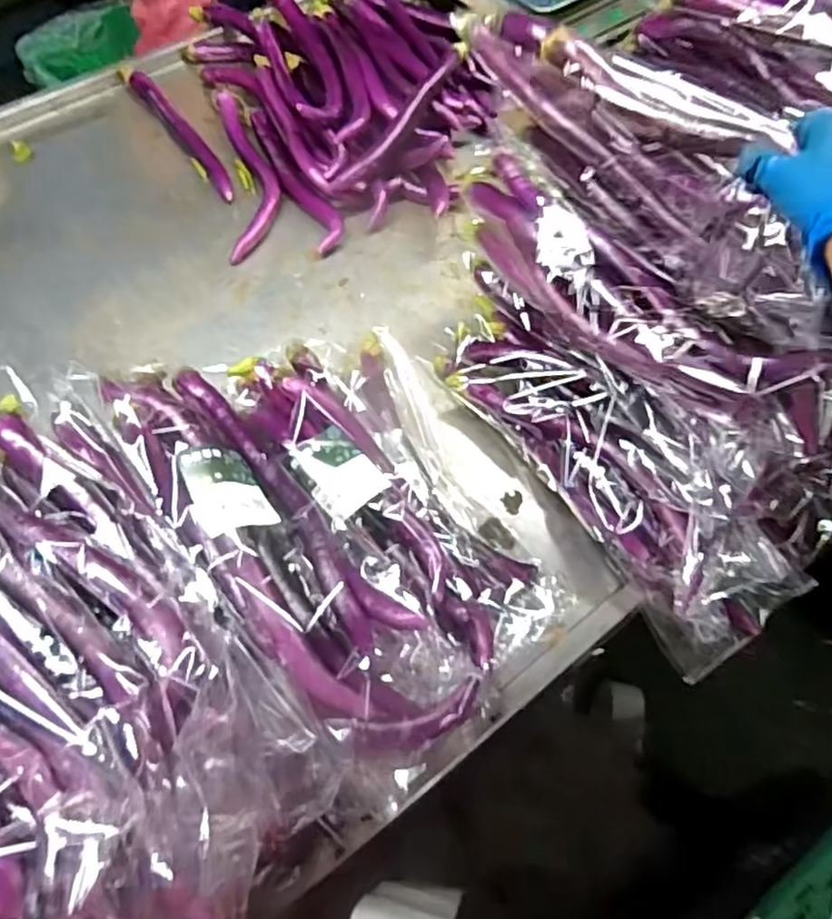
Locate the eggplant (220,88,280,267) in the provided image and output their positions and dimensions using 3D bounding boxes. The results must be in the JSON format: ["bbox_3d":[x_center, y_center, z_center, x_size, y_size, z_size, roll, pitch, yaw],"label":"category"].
[{"bbox_3d":[-0.233,-0.413,0.936,0.072,0.025,0.347,-9,60,-5],"label":"eggplant"}]

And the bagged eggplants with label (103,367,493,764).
[{"bbox_3d":[-0.110,0.052,0.512,0.130,0.063,0.392,-35,65,-18],"label":"bagged eggplants with label"}]

